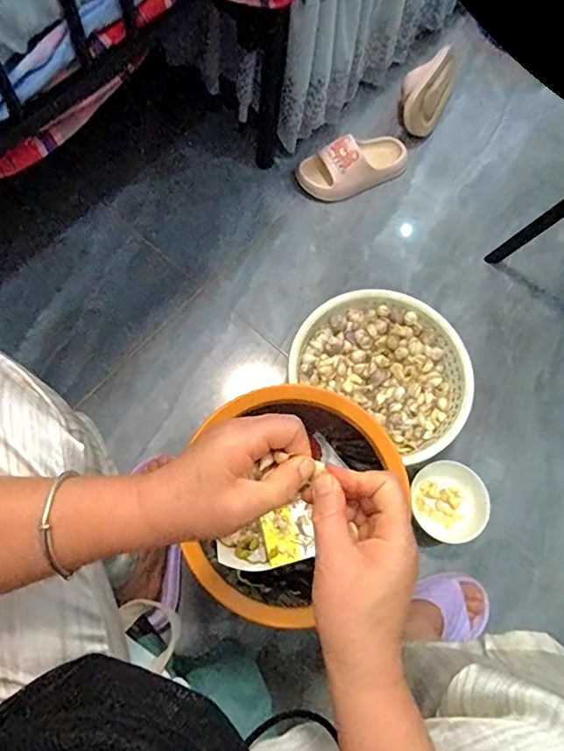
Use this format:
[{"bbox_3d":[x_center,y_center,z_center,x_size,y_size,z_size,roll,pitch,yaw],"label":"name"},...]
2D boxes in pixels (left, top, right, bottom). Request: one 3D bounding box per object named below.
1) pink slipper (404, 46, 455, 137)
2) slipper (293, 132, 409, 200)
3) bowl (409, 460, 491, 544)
[{"bbox_3d":[0.311,-0.614,1.066,0.095,0.092,0.231,26,71,7],"label":"pink slipper"},{"bbox_3d":[0.149,-0.427,1.003,0.233,0.074,0.093,-21,72,-9],"label":"slipper"},{"bbox_3d":[0.269,0.201,0.797,0.104,0.051,0.128,3,70,-1],"label":"bowl"}]

